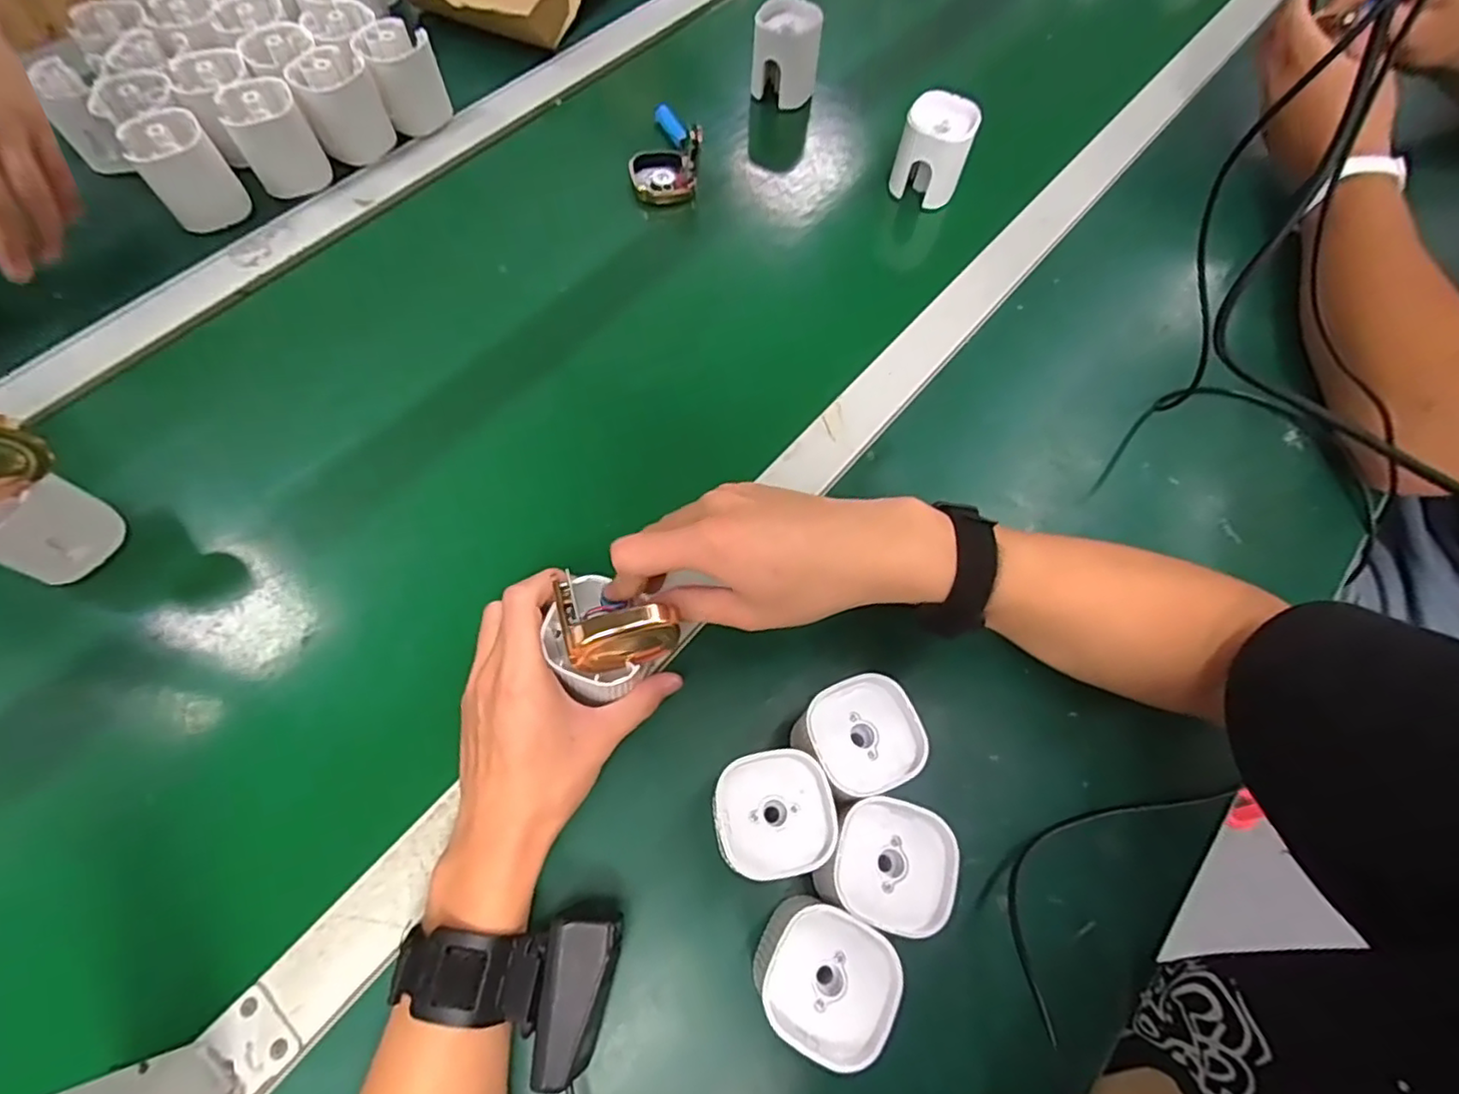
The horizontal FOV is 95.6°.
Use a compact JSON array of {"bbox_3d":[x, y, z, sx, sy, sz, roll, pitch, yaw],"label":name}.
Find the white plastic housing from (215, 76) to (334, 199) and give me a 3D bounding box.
[{"bbox_3d":[-0.365,-0.332,0.536,0.054,0.065,0.057,-14,66,-9],"label":"white plastic housing"}]

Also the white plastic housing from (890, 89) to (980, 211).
[{"bbox_3d":[0.171,-0.333,0.555,0.055,0.067,0.049,20,66,6],"label":"white plastic housing"}]

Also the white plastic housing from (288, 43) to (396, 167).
[{"bbox_3d":[-0.323,-0.369,0.555,0.060,0.063,0.052,-27,69,-14],"label":"white plastic housing"}]

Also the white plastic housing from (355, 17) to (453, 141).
[{"bbox_3d":[-0.280,-0.404,0.572,0.059,0.064,0.054,-17,67,-10],"label":"white plastic housing"}]

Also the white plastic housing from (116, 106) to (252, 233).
[{"bbox_3d":[-0.422,-0.291,0.514,0.057,0.064,0.056,-32,70,-16],"label":"white plastic housing"}]

